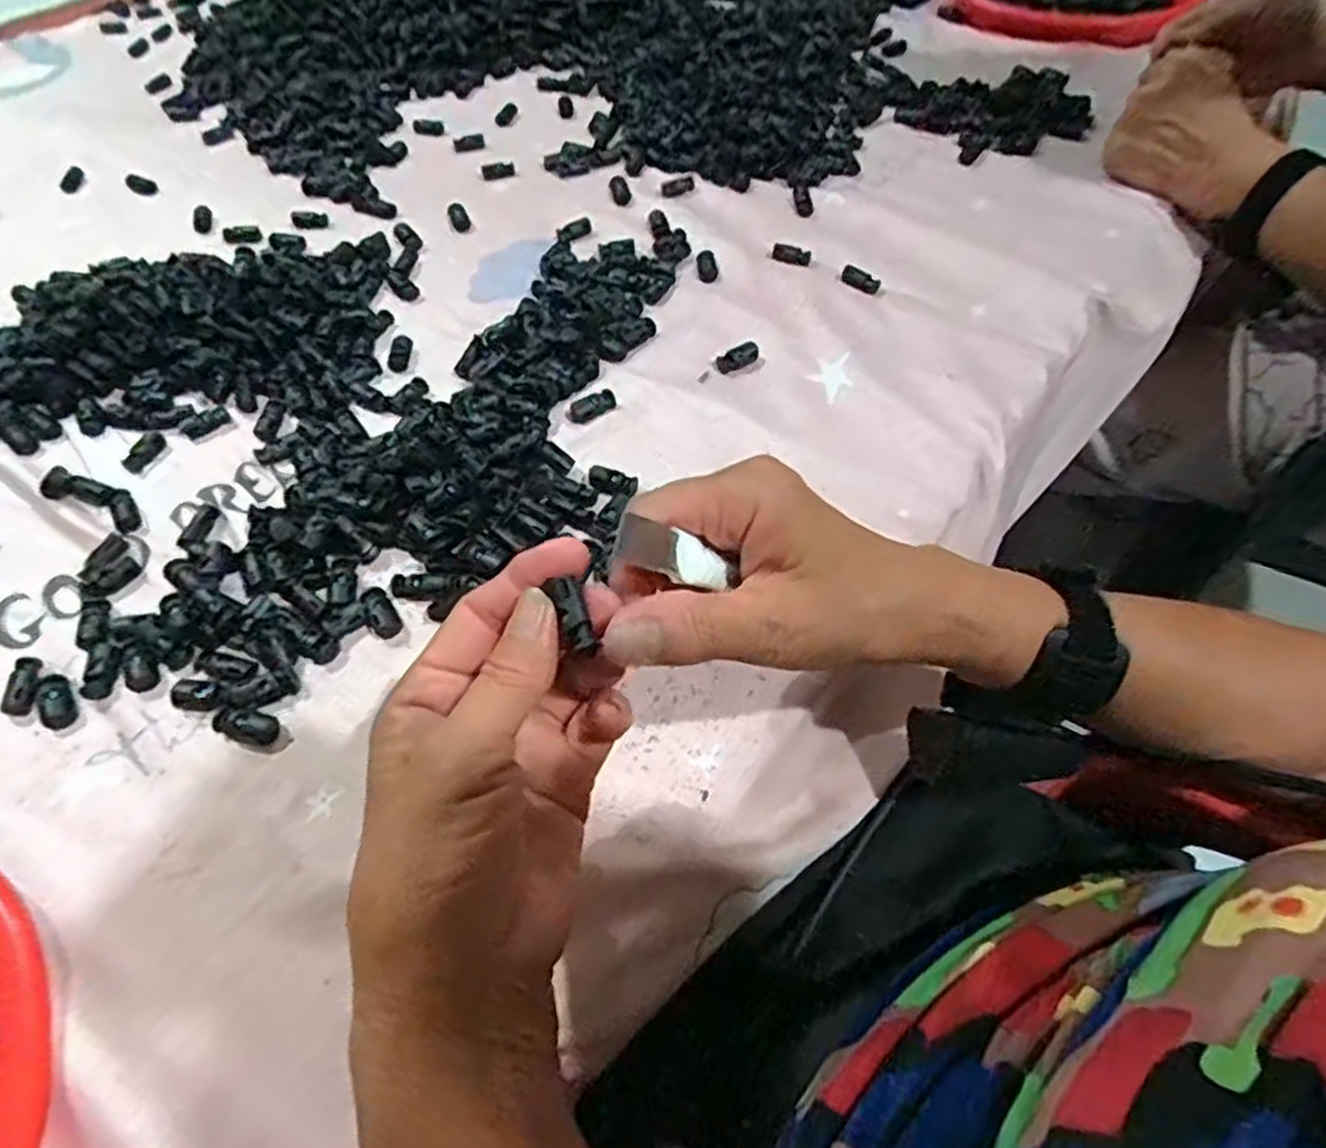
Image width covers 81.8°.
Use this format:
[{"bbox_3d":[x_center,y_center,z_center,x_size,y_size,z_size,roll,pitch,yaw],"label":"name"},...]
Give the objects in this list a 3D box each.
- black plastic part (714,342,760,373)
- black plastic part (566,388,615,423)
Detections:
[{"bbox_3d":[0.049,-0.140,0.491,0.030,0.007,0.016,-26,57,-16],"label":"black plastic part"},{"bbox_3d":[-0.043,-0.101,0.463,0.030,0.007,0.015,-19,56,-12],"label":"black plastic part"}]

